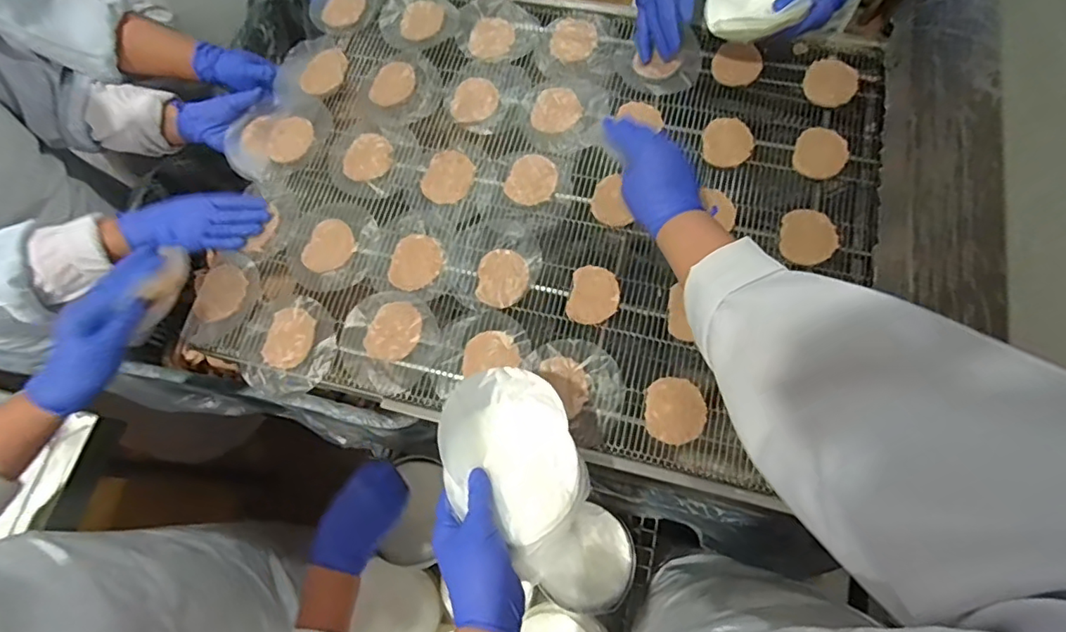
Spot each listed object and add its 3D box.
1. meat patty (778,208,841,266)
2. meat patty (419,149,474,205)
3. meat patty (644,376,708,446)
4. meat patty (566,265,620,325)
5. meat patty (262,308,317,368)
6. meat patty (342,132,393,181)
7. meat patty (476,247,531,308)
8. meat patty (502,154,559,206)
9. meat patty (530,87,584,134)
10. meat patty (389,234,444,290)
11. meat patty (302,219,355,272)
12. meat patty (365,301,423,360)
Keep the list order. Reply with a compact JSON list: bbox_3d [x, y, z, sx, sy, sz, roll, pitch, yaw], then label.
[{"bbox_3d":[0.327,-0.093,0.653,0.063,0.015,0.068,9,70,6],"label":"meat patty"},{"bbox_3d":[-0.110,-0.182,0.719,0.062,0.004,0.078,18,72,9],"label":"meat patty"},{"bbox_3d":[0.155,0.102,0.600,0.062,0.014,0.069,2,70,4],"label":"meat patty"},{"bbox_3d":[0.072,-0.024,0.649,0.056,0.011,0.070,13,71,7],"label":"meat patty"},{"bbox_3d":[-0.289,0.026,0.660,0.054,0.007,0.072,7,70,5],"label":"meat patty"},{"bbox_3d":[-0.220,-0.214,0.737,0.065,0.004,0.070,5,70,5],"label":"meat patty"},{"bbox_3d":[-0.036,-0.048,0.667,0.063,0.011,0.072,-1,70,2],"label":"meat patty"},{"bbox_3d":[-0.001,-0.176,0.710,0.063,0.004,0.074,18,71,9],"label":"meat patty"},{"bbox_3d":[0.033,-0.277,0.740,0.062,0.004,0.070,15,71,8],"label":"meat patty"},{"bbox_3d":[-0.143,-0.066,0.681,0.061,0.005,0.071,5,70,5],"label":"meat patty"},{"bbox_3d":[-0.255,-0.087,0.692,0.056,0.011,0.069,26,73,12],"label":"meat patty"},{"bbox_3d":[-0.164,0.018,0.653,0.060,0.005,0.072,26,73,12],"label":"meat patty"}]

